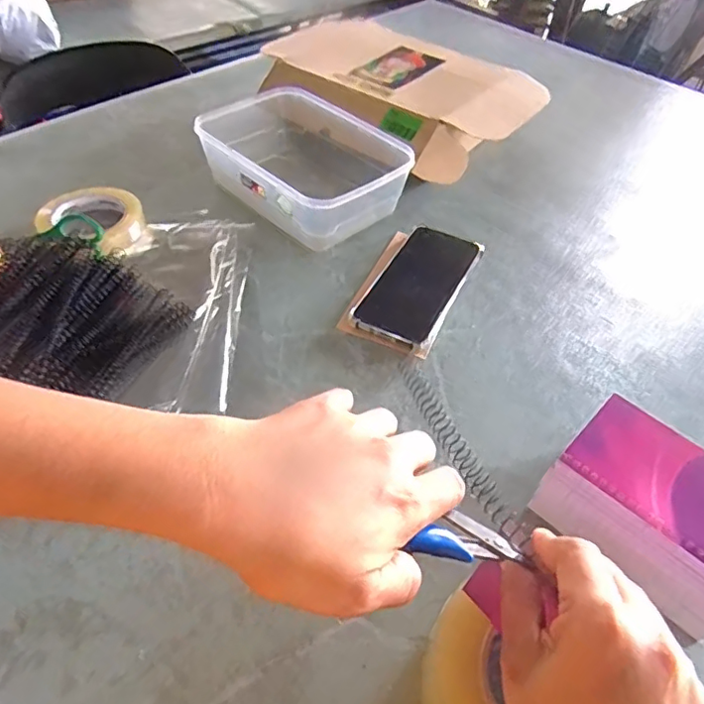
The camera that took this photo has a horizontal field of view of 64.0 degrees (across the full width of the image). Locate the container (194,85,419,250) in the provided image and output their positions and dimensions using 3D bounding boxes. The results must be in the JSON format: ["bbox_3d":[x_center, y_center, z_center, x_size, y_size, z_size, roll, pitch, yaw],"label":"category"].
[{"bbox_3d":[-0.053,-0.222,0.657,0.179,0.069,0.253,-34,57,-29],"label":"container"}]

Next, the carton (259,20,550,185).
[{"bbox_3d":[0.054,-0.343,0.767,0.360,0.082,0.216,34,54,26],"label":"carton"}]

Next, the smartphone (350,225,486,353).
[{"bbox_3d":[0.066,-0.069,0.560,0.079,0.010,0.161,22,55,17],"label":"smartphone"}]

